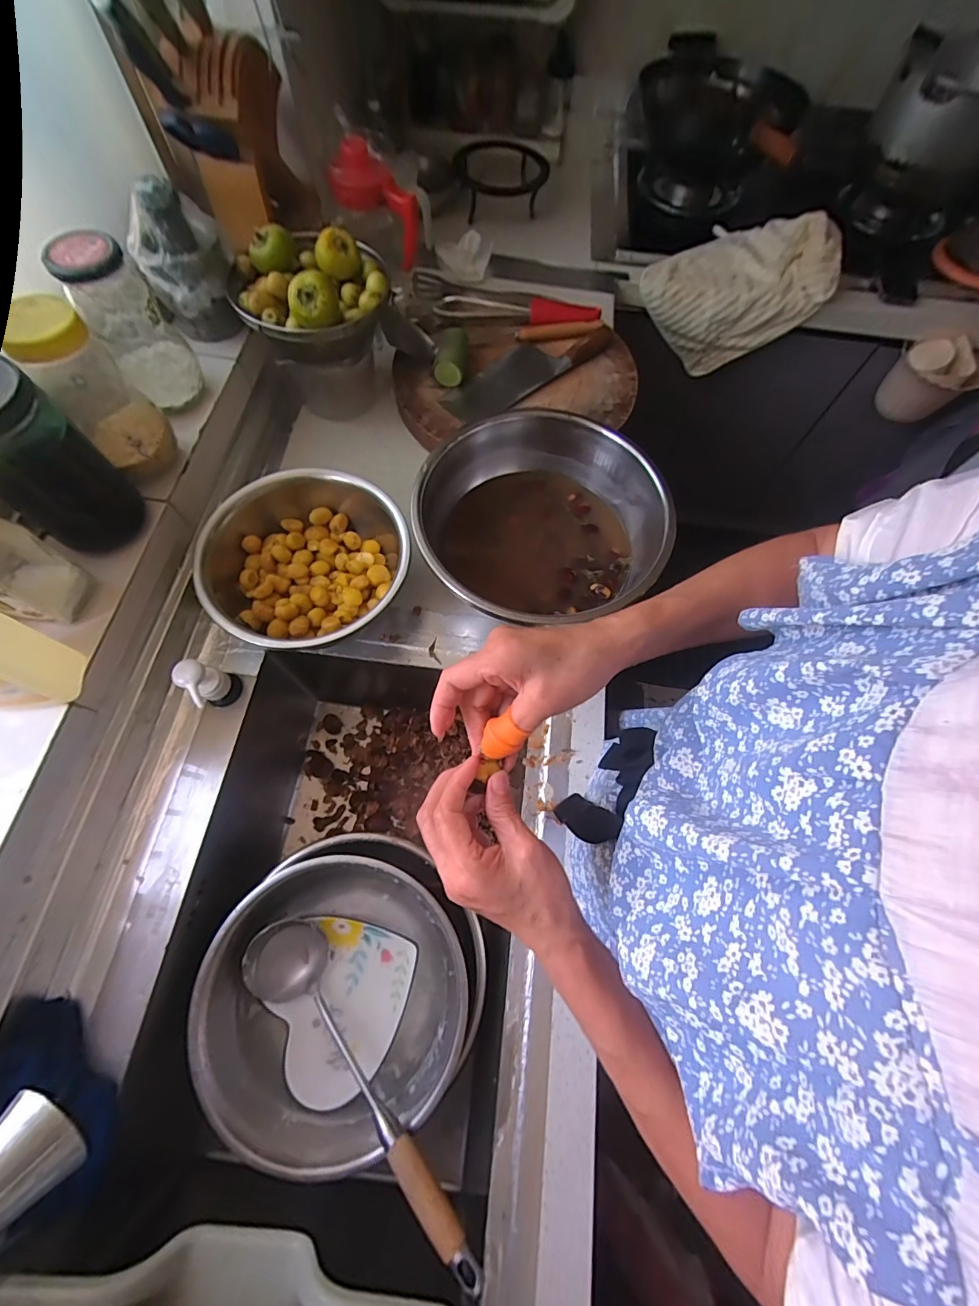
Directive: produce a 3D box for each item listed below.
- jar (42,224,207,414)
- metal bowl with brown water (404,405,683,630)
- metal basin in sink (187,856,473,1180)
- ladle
[{"bbox_3d":[-0.404,-0.372,0.524,0.079,0.165,0.073,-31,72,-14],"label":"jar"},{"bbox_3d":[0.061,-0.154,0.591,0.286,0.114,0.287,1,67,-2],"label":"metal bowl with brown water"},{"bbox_3d":[-0.178,0.393,0.531,0.263,0.096,0.270,1,67,-2],"label":"metal basin in sink"},{"bbox_3d":[-0.134,0.440,0.482,0.357,0.081,0.084,32,68,33],"label":"ladle"}]

